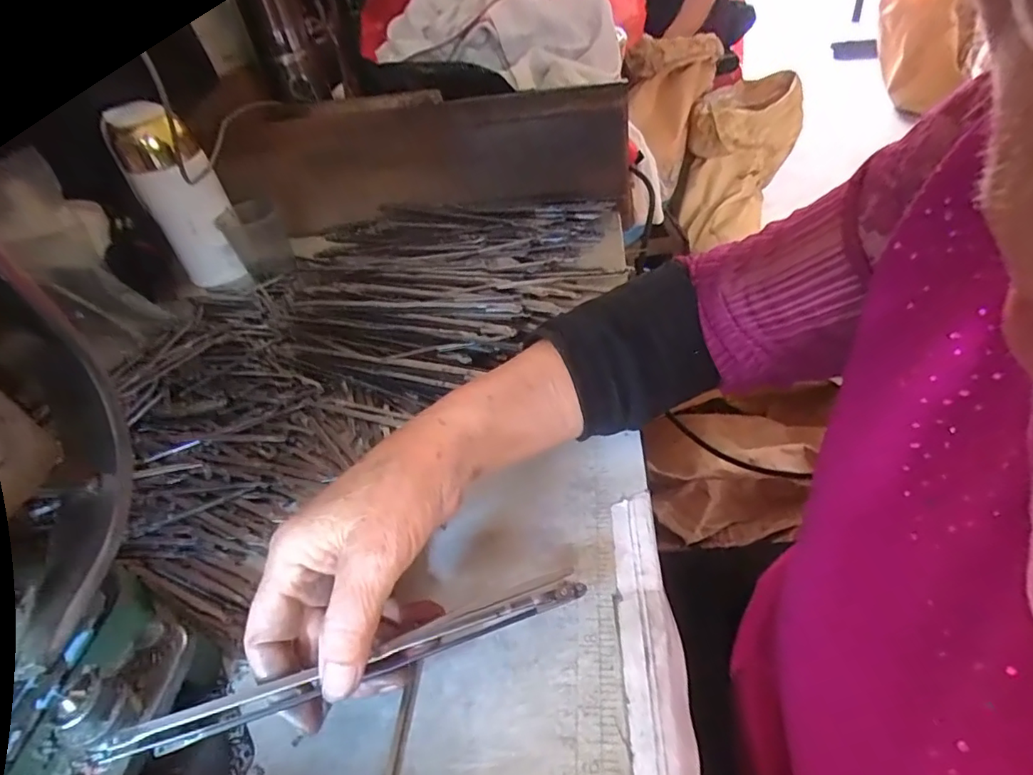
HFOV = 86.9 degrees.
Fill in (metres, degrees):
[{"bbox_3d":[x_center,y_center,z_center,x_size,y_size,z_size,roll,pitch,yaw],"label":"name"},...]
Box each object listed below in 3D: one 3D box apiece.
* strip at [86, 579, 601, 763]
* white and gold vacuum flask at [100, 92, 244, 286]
[{"bbox_3d":[-0.059,0.113,0.224,0.193,0.006,0.011,-11,44,-19],"label":"strip"},{"bbox_3d":[-0.299,-0.173,0.488,0.063,0.145,0.054,-30,45,-22],"label":"white and gold vacuum flask"}]

